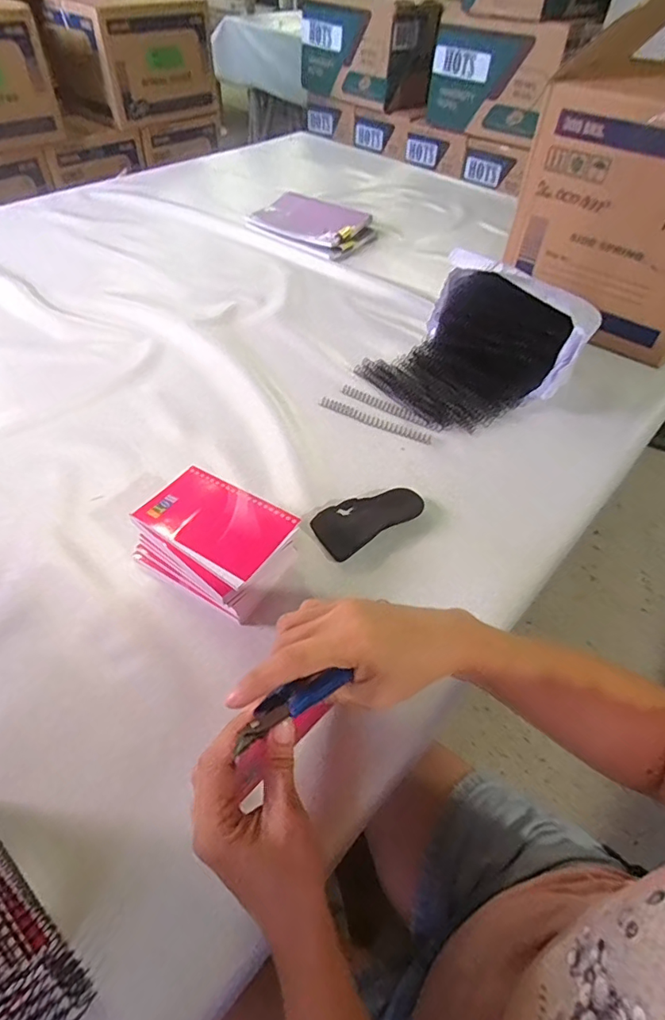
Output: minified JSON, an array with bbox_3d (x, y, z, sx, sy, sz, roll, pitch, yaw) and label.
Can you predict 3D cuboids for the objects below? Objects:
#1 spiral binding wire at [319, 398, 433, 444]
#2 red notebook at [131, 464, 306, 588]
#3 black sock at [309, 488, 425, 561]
[{"bbox_3d":[0.052,-0.113,0.647,0.153,0.005,0.018,24,52,17],"label":"spiral binding wire"},{"bbox_3d":[-0.104,0.009,0.454,0.127,0.004,0.082,29,54,20],"label":"red notebook"},{"bbox_3d":[0.037,0.008,0.538,0.116,0.017,0.056,-27,56,-24],"label":"black sock"}]

